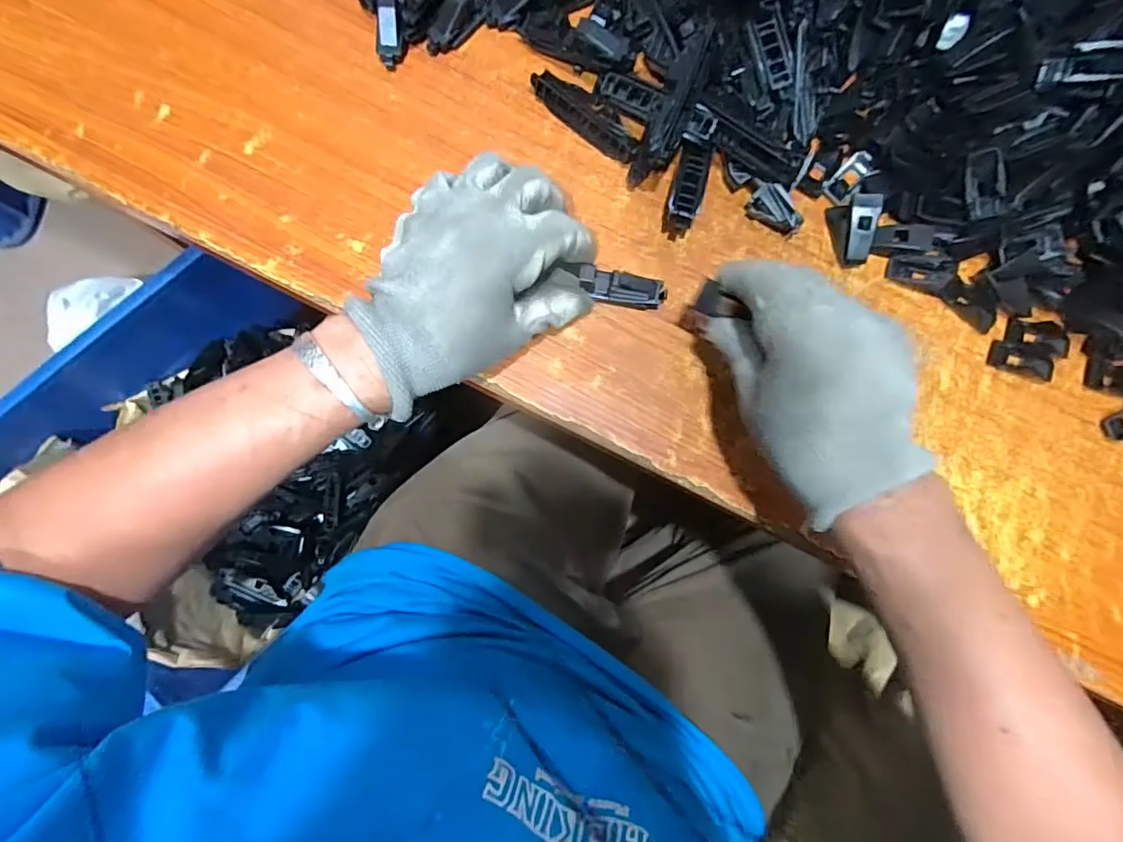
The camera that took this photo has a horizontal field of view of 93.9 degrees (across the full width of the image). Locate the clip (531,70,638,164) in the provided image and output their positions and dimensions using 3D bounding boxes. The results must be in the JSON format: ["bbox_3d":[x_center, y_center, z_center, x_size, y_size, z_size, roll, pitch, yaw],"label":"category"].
[{"bbox_3d":[0.016,-0.196,0.337,0.079,0.015,0.018,39,84,1],"label":"clip"}]

